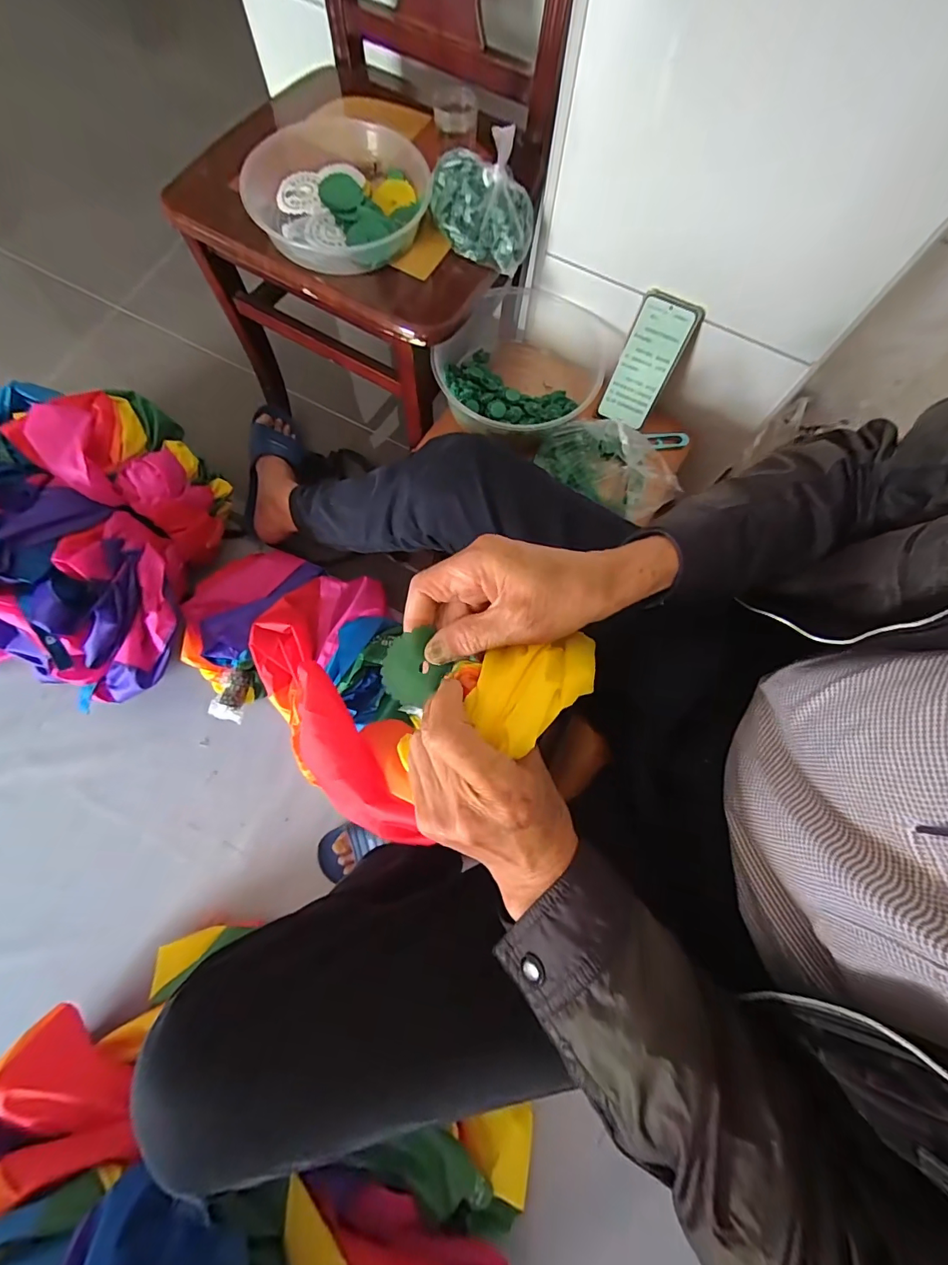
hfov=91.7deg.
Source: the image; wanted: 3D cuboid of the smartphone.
[{"bbox_3d":[0.241,-0.374,0.644,0.079,0.158,0.010,27,44,7],"label":"smartphone"}]

